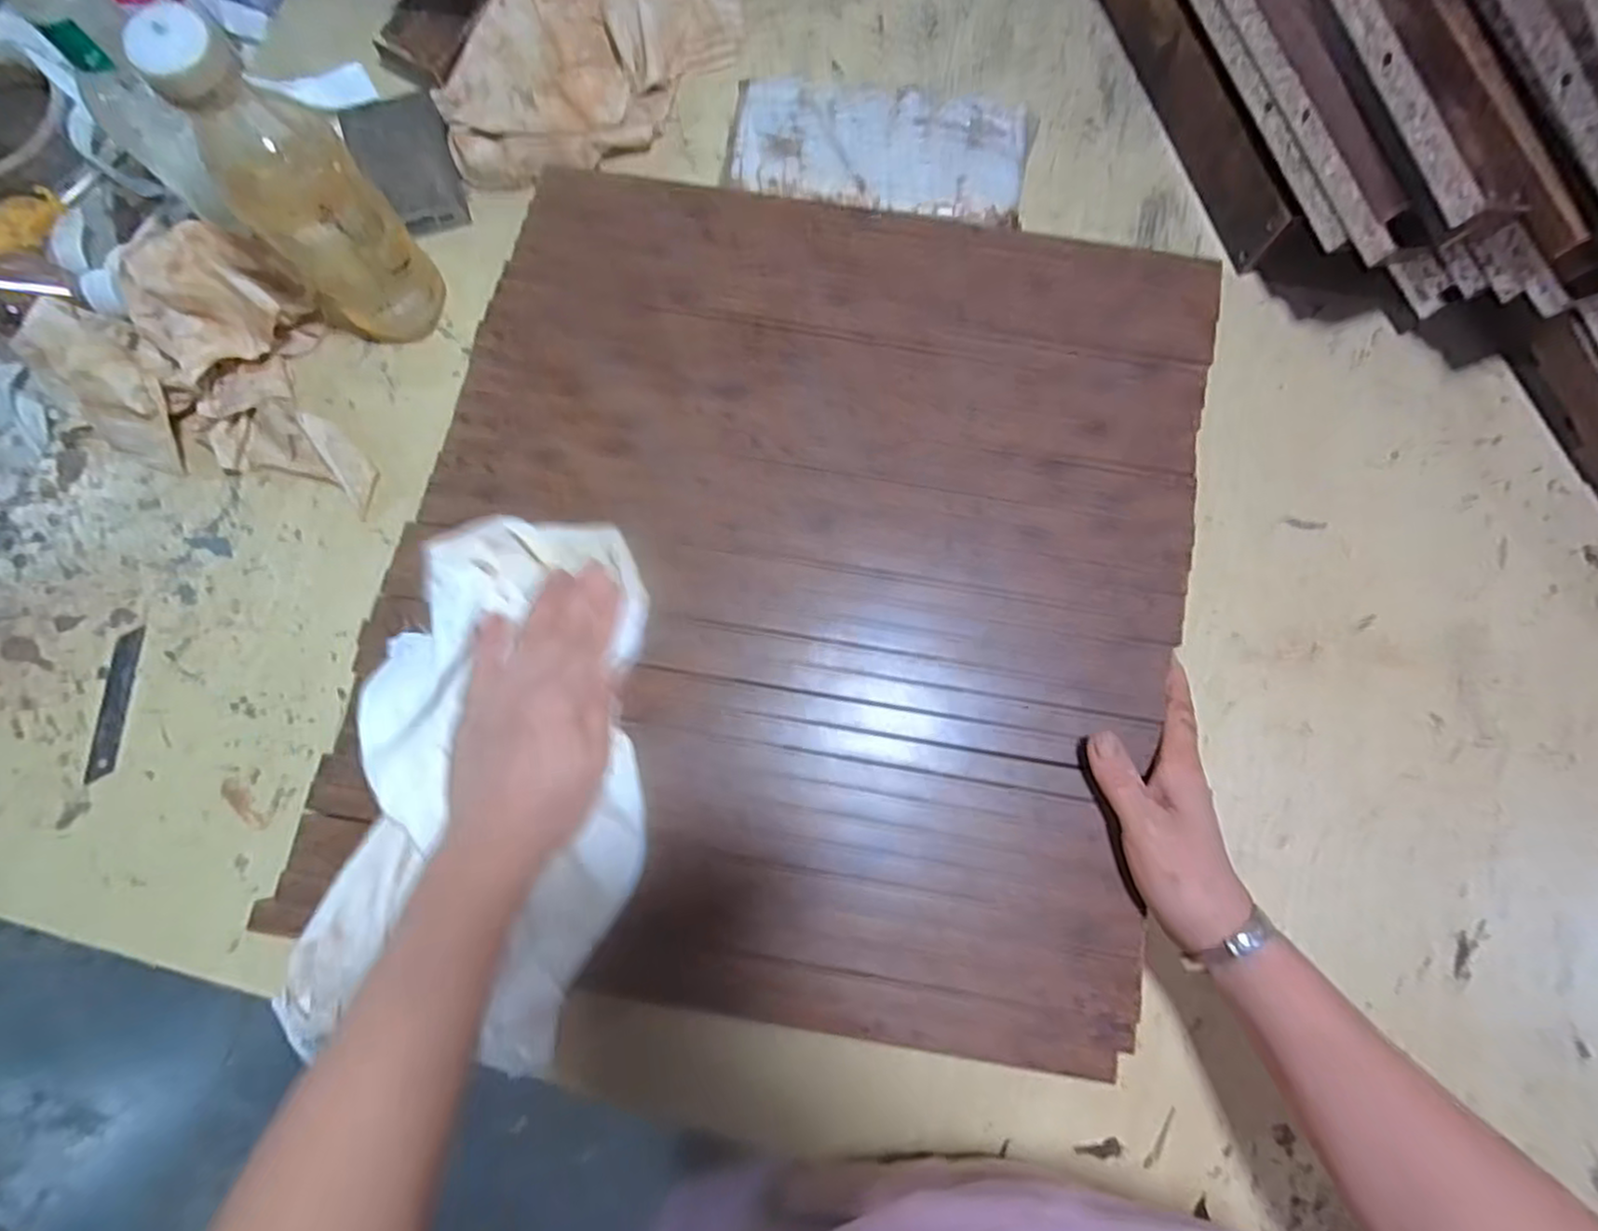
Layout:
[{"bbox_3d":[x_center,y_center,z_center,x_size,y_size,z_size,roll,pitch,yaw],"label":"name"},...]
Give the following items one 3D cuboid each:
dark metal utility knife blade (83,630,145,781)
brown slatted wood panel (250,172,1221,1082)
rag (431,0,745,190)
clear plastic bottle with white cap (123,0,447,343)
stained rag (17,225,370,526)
[{"bbox_3d":[-0.454,0.058,0.467,0.019,0.004,0.099,2,78,0],"label":"dark metal utility knife blade"},{"bbox_3d":[-0.004,-0.034,0.422,0.458,0.017,0.493,12,78,2],"label":"brown slatted wood panel"},{"bbox_3d":[-0.166,-0.442,0.554,0.154,0.044,0.261,34,80,6],"label":"rag"},{"bbox_3d":[-0.293,-0.247,0.419,0.076,0.207,0.073,44,81,8],"label":"clear plastic bottle with white cap"},{"bbox_3d":[-0.414,-0.159,0.476,0.203,0.069,0.188,-21,79,-5],"label":"stained rag"}]

